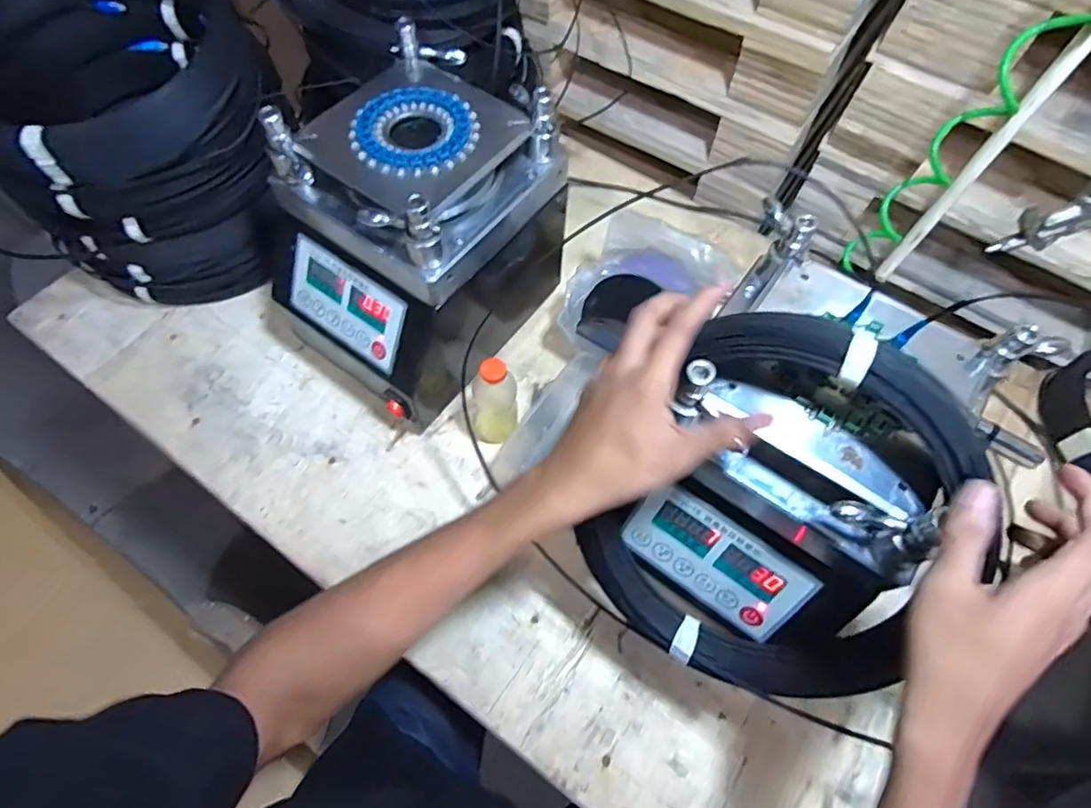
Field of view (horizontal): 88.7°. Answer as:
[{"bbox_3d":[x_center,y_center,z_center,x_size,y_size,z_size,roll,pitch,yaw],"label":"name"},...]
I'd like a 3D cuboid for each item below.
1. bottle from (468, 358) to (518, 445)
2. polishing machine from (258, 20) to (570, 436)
[{"bbox_3d":[-0.057,-0.001,0.629,0.051,0.144,0.039,-4,64,-3],"label":"bottle"},{"bbox_3d":[-0.141,-0.181,0.636,0.227,0.277,0.297,37,69,16],"label":"polishing machine"}]

